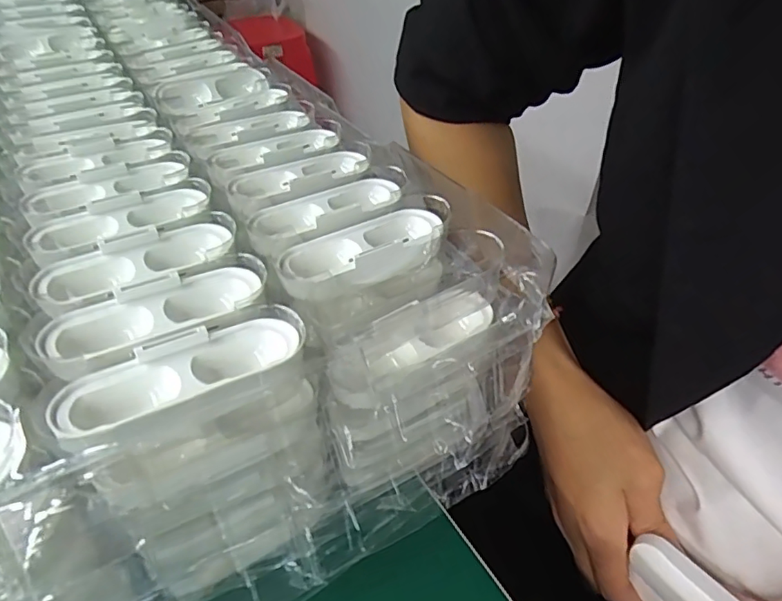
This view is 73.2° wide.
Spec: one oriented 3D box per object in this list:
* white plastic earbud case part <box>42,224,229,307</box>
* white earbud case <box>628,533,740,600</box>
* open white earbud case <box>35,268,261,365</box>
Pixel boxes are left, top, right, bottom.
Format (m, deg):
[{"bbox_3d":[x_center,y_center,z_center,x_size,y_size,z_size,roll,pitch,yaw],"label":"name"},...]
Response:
[{"bbox_3d":[-0.090,-0.015,0.190,0.063,0.012,0.022,-28,50,-27],"label":"white plastic earbud case part"},{"bbox_3d":[0.155,0.155,0.272,0.016,0.039,0.060,-27,48,-27],"label":"white earbud case"},{"bbox_3d":[-0.076,0.004,0.171,0.065,0.013,0.021,-25,46,-25],"label":"open white earbud case"}]

